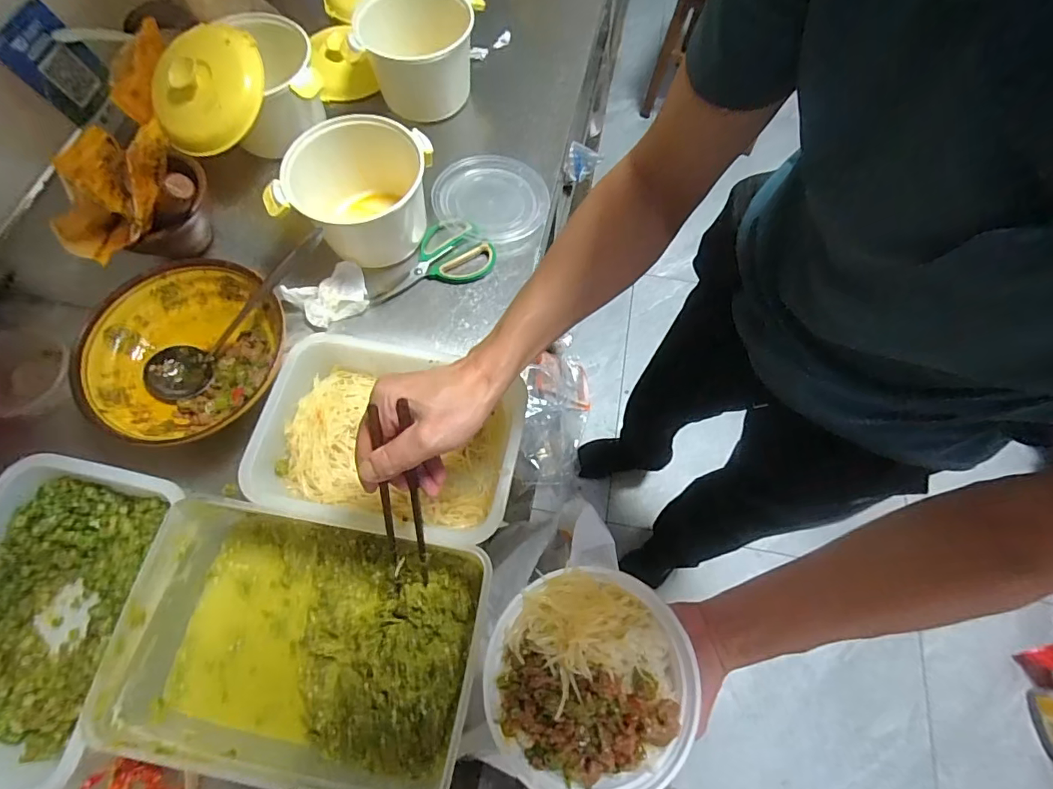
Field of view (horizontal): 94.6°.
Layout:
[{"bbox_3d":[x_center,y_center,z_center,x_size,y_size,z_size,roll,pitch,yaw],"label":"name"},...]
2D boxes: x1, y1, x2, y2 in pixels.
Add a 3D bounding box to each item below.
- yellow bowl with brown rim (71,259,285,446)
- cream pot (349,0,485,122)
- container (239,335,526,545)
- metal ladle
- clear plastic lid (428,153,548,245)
[{"bbox_3d":[-0.393,-0.044,0.574,0.211,0.066,0.220,0,69,-1],"label":"yellow bowl with brown rim"},{"bbox_3d":[-0.159,-0.524,0.742,0.178,0.107,0.157,-12,69,-6],"label":"cream pot"},{"bbox_3d":[-0.153,0.046,0.546,0.283,0.071,0.205,10,69,3],"label":"container"},{"bbox_3d":[-0.334,-0.092,0.574,0.272,0.045,0.068,-40,74,6],"label":"metal ladle"},{"bbox_3d":[-0.052,-0.291,0.713,0.161,0.007,0.157,0,69,-1],"label":"clear plastic lid"}]

